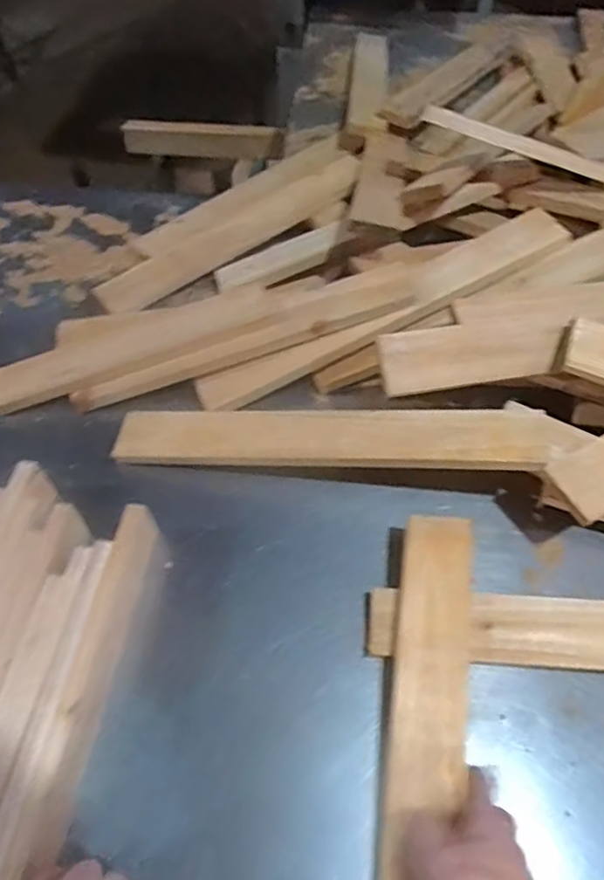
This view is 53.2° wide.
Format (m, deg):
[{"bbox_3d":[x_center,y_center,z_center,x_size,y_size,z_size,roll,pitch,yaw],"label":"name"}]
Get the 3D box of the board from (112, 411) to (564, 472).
[{"bbox_3d":[0.025,-0.001,0.697,0.501,0.025,0.080,0,53,11],"label":"board"}]

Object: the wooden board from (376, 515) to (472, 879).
[{"bbox_3d":[0.108,0.312,0.535,0.073,0.033,0.509,8,62,4],"label":"wooden board"}]

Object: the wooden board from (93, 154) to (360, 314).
[{"bbox_3d":[-0.107,-0.326,0.951,0.452,0.026,0.087,-33,67,-12],"label":"wooden board"}]

